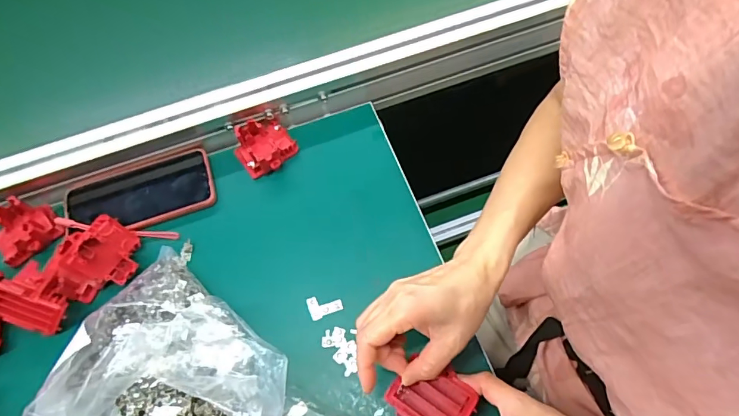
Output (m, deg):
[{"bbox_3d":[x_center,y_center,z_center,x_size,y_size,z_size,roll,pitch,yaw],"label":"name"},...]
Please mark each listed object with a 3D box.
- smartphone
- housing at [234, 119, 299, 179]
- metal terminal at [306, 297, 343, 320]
[{"bbox_3d":[-0.264,-0.014,0.509,0.169,0.017,0.084,-20,64,-7],"label":"smartphone"},{"bbox_3d":[-0.123,-0.074,0.520,0.064,0.036,0.066,-34,66,-12],"label":"housing"},{"bbox_3d":[-0.044,0.097,0.445,0.033,0.008,0.020,-16,63,-3],"label":"metal terminal"}]

